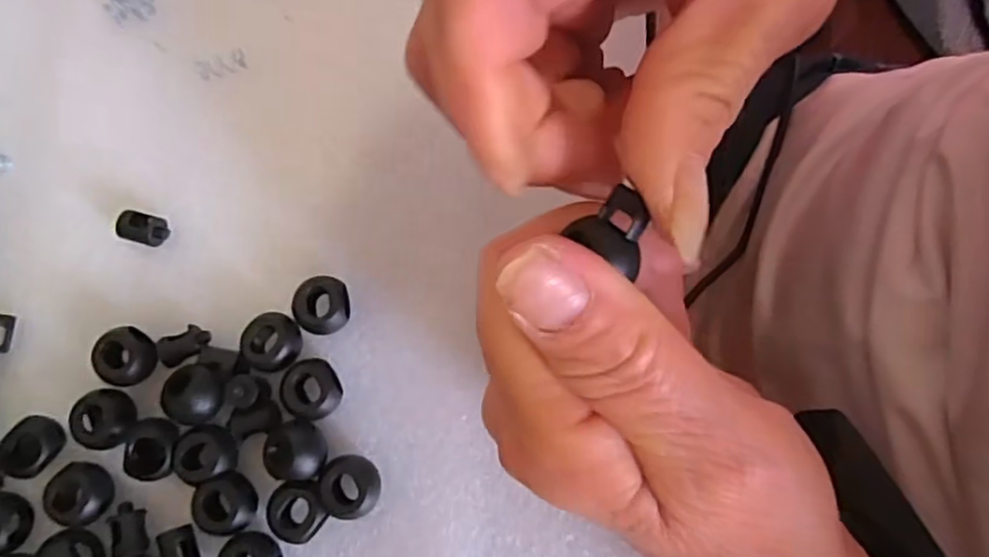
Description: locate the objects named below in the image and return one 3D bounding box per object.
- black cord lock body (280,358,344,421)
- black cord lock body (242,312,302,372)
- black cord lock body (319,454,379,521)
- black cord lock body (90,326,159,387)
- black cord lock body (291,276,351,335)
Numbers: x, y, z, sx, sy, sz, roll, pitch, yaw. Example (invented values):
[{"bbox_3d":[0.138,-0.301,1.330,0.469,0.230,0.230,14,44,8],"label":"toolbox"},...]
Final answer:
[{"bbox_3d":[-0.054,0.033,0.204,0.015,0.014,0.018,-28,80,-6],"label":"black cord lock body"},{"bbox_3d":[-0.067,0.019,0.205,0.016,0.011,0.017,0,79,-1],"label":"black cord lock body"},{"bbox_3d":[-0.042,0.060,0.199,0.016,0.013,0.018,4,79,0],"label":"black cord lock body"},{"bbox_3d":[-0.111,0.023,0.206,0.016,0.011,0.015,0,79,-1],"label":"black cord lock body"},{"bbox_3d":[-0.052,0.008,0.208,0.016,0.010,0.017,0,79,-1],"label":"black cord lock body"}]

